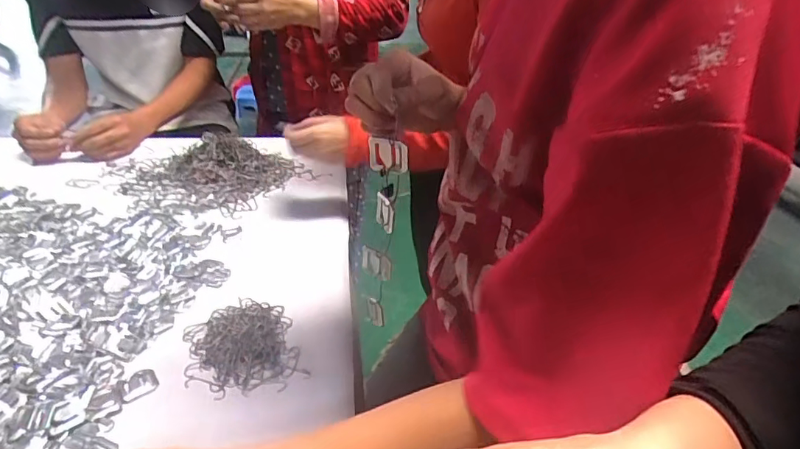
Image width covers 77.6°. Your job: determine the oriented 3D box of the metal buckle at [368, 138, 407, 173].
[{"bbox_3d":[-0.010,-0.057,0.415,0.034,0.031,0.010,12,38,18],"label":"metal buckle"}]

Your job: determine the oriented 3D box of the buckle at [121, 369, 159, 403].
[{"bbox_3d":[-0.264,0.162,0.502,0.036,0.004,0.029,-19,54,-43],"label":"buckle"}]

